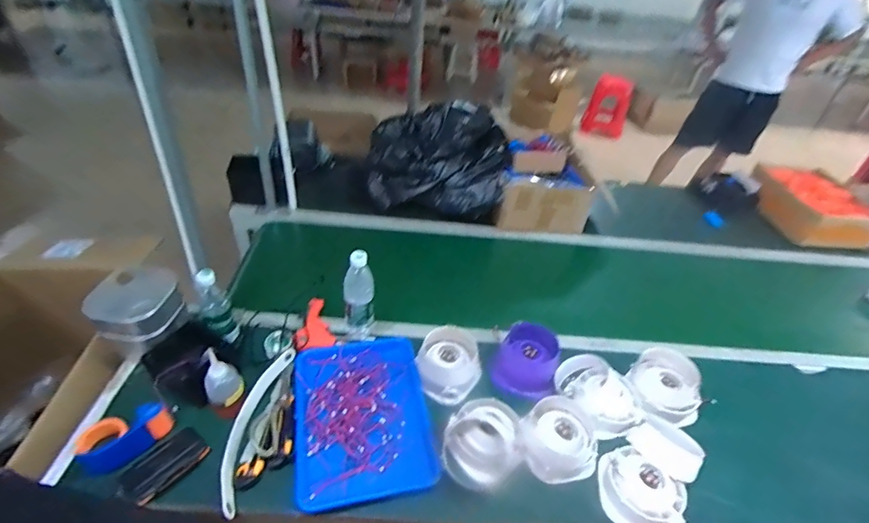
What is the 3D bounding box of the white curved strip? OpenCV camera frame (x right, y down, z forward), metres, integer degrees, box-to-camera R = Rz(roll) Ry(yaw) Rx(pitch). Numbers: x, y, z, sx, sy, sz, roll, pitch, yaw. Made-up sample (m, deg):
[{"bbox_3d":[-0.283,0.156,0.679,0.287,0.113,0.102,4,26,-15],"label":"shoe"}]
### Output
[{"bbox_3d":[-0.345,0.297,0.824,0.057,0.024,0.325,7,39,1],"label":"white curved strip"}]

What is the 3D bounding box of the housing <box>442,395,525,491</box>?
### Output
[{"bbox_3d":[0.095,0.345,0.835,0.141,0.071,0.154,13,40,8],"label":"housing"}]

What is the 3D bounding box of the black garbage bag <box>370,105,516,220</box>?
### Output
[{"bbox_3d":[0.017,-0.346,1.435,0.437,0.269,0.313,10,40,5],"label":"black garbage bag"}]

